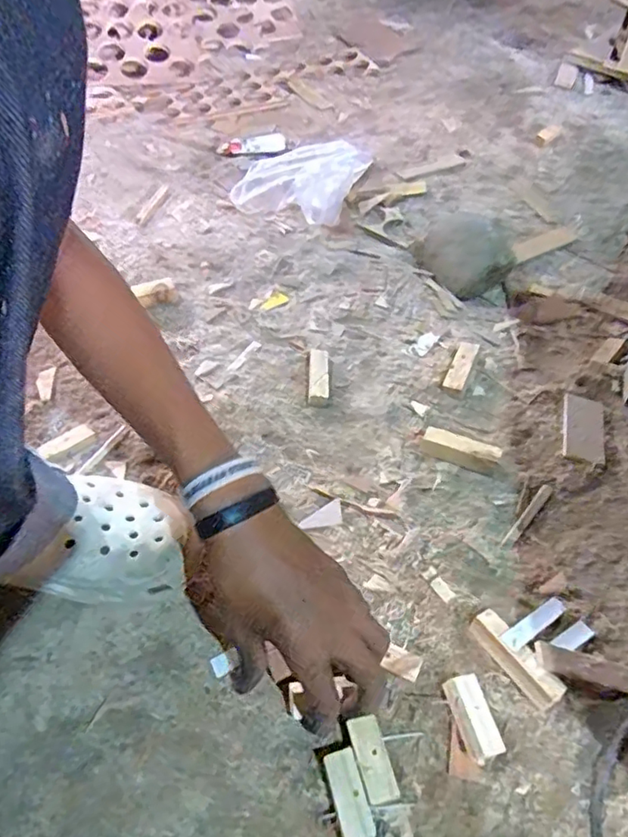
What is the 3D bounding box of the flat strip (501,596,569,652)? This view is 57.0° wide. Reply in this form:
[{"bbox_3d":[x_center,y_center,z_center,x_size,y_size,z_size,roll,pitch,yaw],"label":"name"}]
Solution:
[{"bbox_3d":[0.177,0.163,0.464,0.079,0.004,0.015,-16,60,-38],"label":"flat strip"}]

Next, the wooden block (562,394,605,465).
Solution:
[{"bbox_3d":[0.284,0.010,0.611,0.040,0.008,0.091,14,49,9],"label":"wooden block"}]

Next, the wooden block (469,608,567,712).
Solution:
[{"bbox_3d":[0.153,0.181,0.440,0.023,0.019,0.077,-27,55,-25],"label":"wooden block"}]

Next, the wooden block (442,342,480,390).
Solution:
[{"bbox_3d":[0.167,-0.062,0.656,0.022,0.011,0.070,21,64,15],"label":"wooden block"}]

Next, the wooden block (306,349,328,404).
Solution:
[{"bbox_3d":[0.004,-0.052,0.658,0.024,0.009,0.084,3,48,-1],"label":"wooden block"}]

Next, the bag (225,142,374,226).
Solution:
[{"bbox_3d":[-0.021,-0.344,0.858,0.192,0.093,0.110,0,48,-4],"label":"bag"}]

